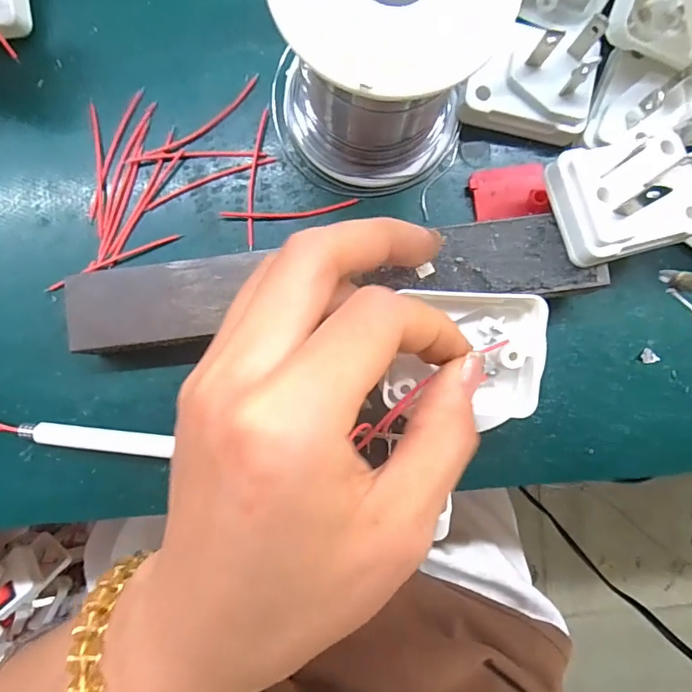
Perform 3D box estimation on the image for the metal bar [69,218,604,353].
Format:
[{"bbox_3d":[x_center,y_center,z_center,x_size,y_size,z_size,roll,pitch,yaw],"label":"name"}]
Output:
[{"bbox_3d":[-0.007,-0.022,0.175,0.181,0.022,0.027,-7,89,0],"label":"metal bar"}]

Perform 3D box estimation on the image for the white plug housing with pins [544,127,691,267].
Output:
[{"bbox_3d":[0.096,-0.051,0.160,0.049,0.020,0.038,-17,88,-11],"label":"white plug housing with pins"}]

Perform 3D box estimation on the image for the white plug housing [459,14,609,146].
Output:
[{"bbox_3d":[0.069,-0.099,0.177,0.045,0.021,0.039,11,89,1],"label":"white plug housing"}]

